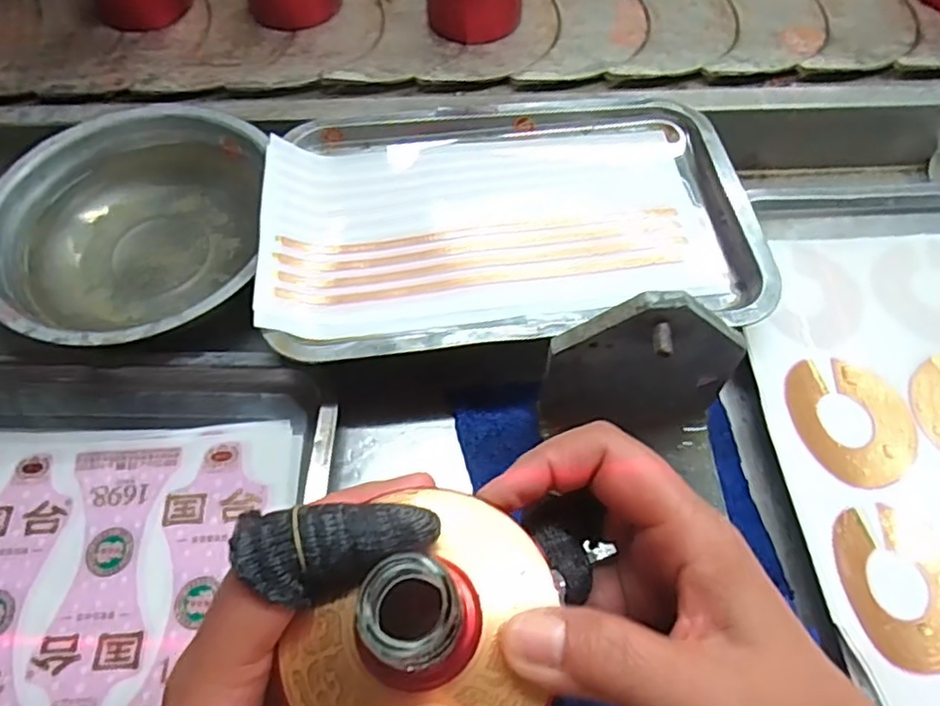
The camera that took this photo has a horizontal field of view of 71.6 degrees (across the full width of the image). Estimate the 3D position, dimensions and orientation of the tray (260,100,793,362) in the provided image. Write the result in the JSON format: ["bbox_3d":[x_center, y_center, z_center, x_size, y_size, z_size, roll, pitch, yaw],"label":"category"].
[{"bbox_3d":[0.023,-0.089,0.422,0.297,0.022,0.202,-4,58,-3],"label":"tray"}]

